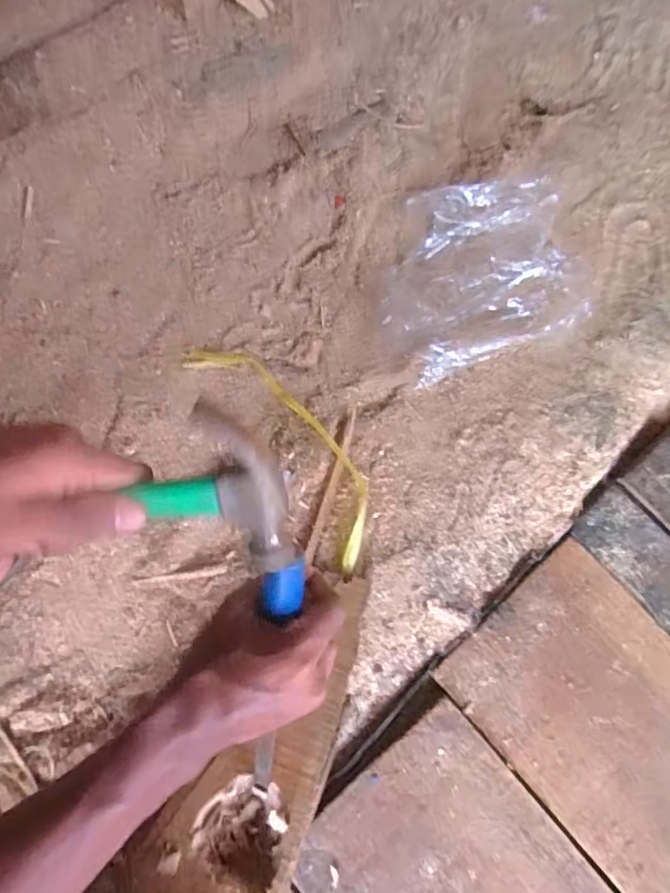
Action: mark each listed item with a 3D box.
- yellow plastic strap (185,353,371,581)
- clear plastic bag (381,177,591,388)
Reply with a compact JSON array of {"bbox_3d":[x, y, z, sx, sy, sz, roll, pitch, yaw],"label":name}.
[{"bbox_3d":[-0.049,-0.009,0.530,0.070,0.009,0.282,-37,78,-12],"label":"yellow plastic strap"},{"bbox_3d":[0.147,-0.197,0.576,0.220,0.032,0.203,-22,75,-8],"label":"clear plastic bag"}]

